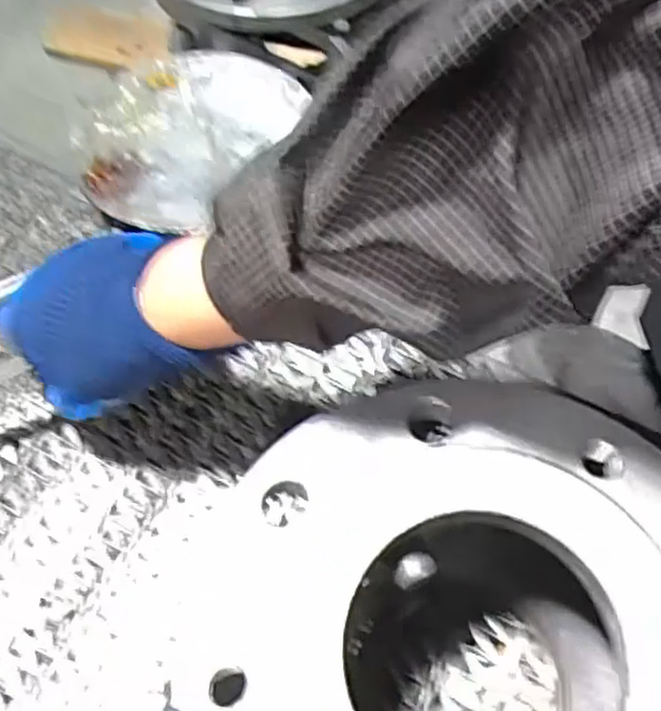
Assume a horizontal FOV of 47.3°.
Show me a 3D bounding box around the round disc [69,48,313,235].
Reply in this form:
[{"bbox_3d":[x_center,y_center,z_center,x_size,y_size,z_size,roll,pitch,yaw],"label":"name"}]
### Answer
[{"bbox_3d":[-0.097,-0.151,0.507,0.142,0.012,0.162,27,63,17],"label":"round disc"}]

